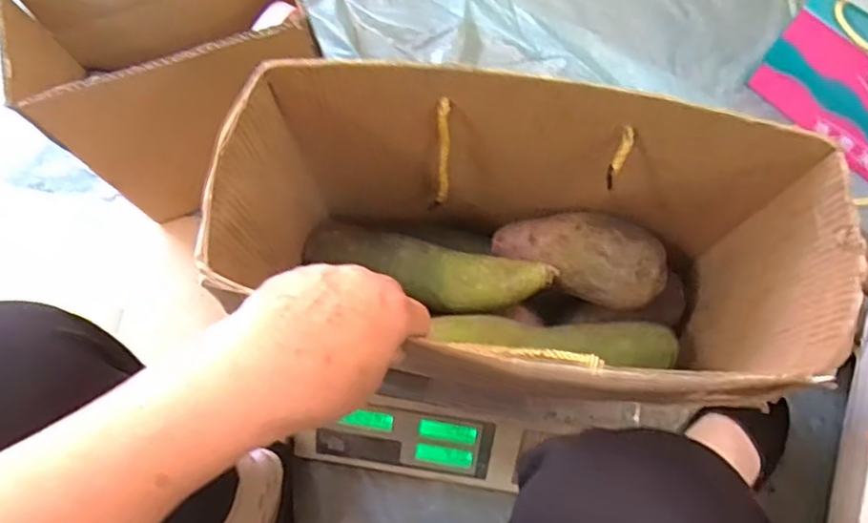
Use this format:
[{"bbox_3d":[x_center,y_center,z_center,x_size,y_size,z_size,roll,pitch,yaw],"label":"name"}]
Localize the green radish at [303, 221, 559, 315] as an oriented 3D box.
[{"bbox_3d":[-0.012,0.006,0.523,0.205,0.062,0.054,19,73,9],"label":"green radish"}]

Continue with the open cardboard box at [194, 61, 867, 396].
[{"bbox_3d":[0.054,0.002,0.455,0.364,0.219,0.174,10,72,6],"label":"open cardboard box"}]

